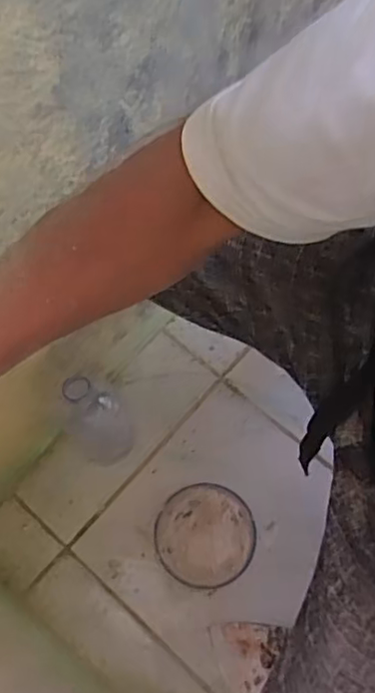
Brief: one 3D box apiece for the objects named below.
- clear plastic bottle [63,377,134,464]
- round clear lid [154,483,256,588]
[{"bbox_3d":[-0.116,0.087,0.748,0.070,0.224,0.064,-1,69,2],"label":"clear plastic bottle"},{"bbox_3d":[0.022,0.239,0.794,0.122,0.013,0.121,-6,69,0],"label":"round clear lid"}]

